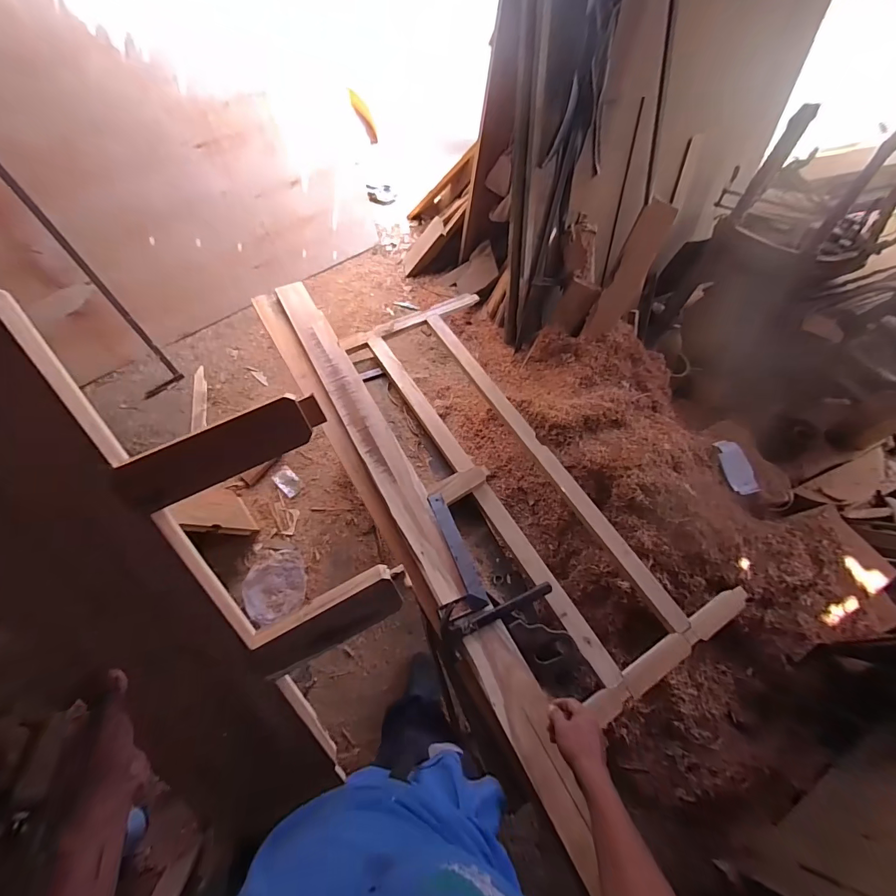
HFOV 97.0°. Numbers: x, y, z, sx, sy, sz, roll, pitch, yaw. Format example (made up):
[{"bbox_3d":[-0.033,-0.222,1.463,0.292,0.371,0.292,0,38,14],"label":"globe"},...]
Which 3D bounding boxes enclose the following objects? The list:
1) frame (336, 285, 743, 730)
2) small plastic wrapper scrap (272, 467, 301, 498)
[{"bbox_3d":[0.191,0.005,1.193,0.517,0.071,1.331,-26,64,-19],"label":"frame"},{"bbox_3d":[-0.654,0.140,1.621,0.121,0.017,0.080,41,64,19],"label":"small plastic wrapper scrap"}]

